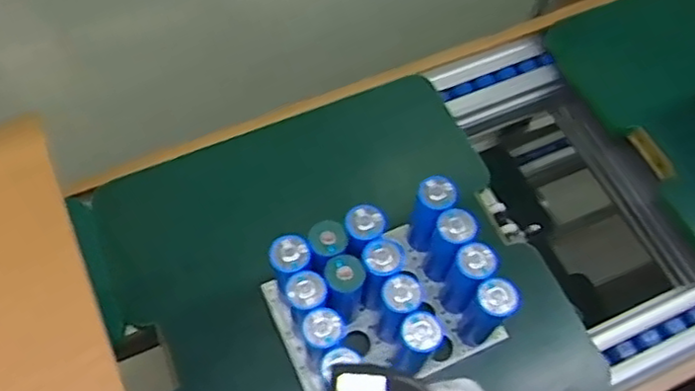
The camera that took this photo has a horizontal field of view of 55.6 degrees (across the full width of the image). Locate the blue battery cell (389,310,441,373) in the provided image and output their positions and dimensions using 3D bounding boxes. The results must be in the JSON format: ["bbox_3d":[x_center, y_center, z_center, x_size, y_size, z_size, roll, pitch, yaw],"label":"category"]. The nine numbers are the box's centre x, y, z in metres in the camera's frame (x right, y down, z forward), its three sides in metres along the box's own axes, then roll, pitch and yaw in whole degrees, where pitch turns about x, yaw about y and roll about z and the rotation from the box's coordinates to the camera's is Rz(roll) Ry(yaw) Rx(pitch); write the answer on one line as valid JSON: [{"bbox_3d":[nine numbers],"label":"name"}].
[{"bbox_3d":[0.069,0.154,0.678,0.037,0.120,0.038,1,63,-2],"label":"blue battery cell"}]

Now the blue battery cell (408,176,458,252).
[{"bbox_3d":[0.092,0.029,0.751,0.049,0.122,0.051,1,63,-2],"label":"blue battery cell"}]

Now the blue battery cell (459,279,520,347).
[{"bbox_3d":[0.148,0.127,0.704,0.039,0.129,0.034,40,68,16],"label":"blue battery cell"}]

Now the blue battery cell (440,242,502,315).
[{"bbox_3d":[0.129,0.093,0.721,0.041,0.127,0.038,1,63,-2],"label":"blue battery cell"}]

